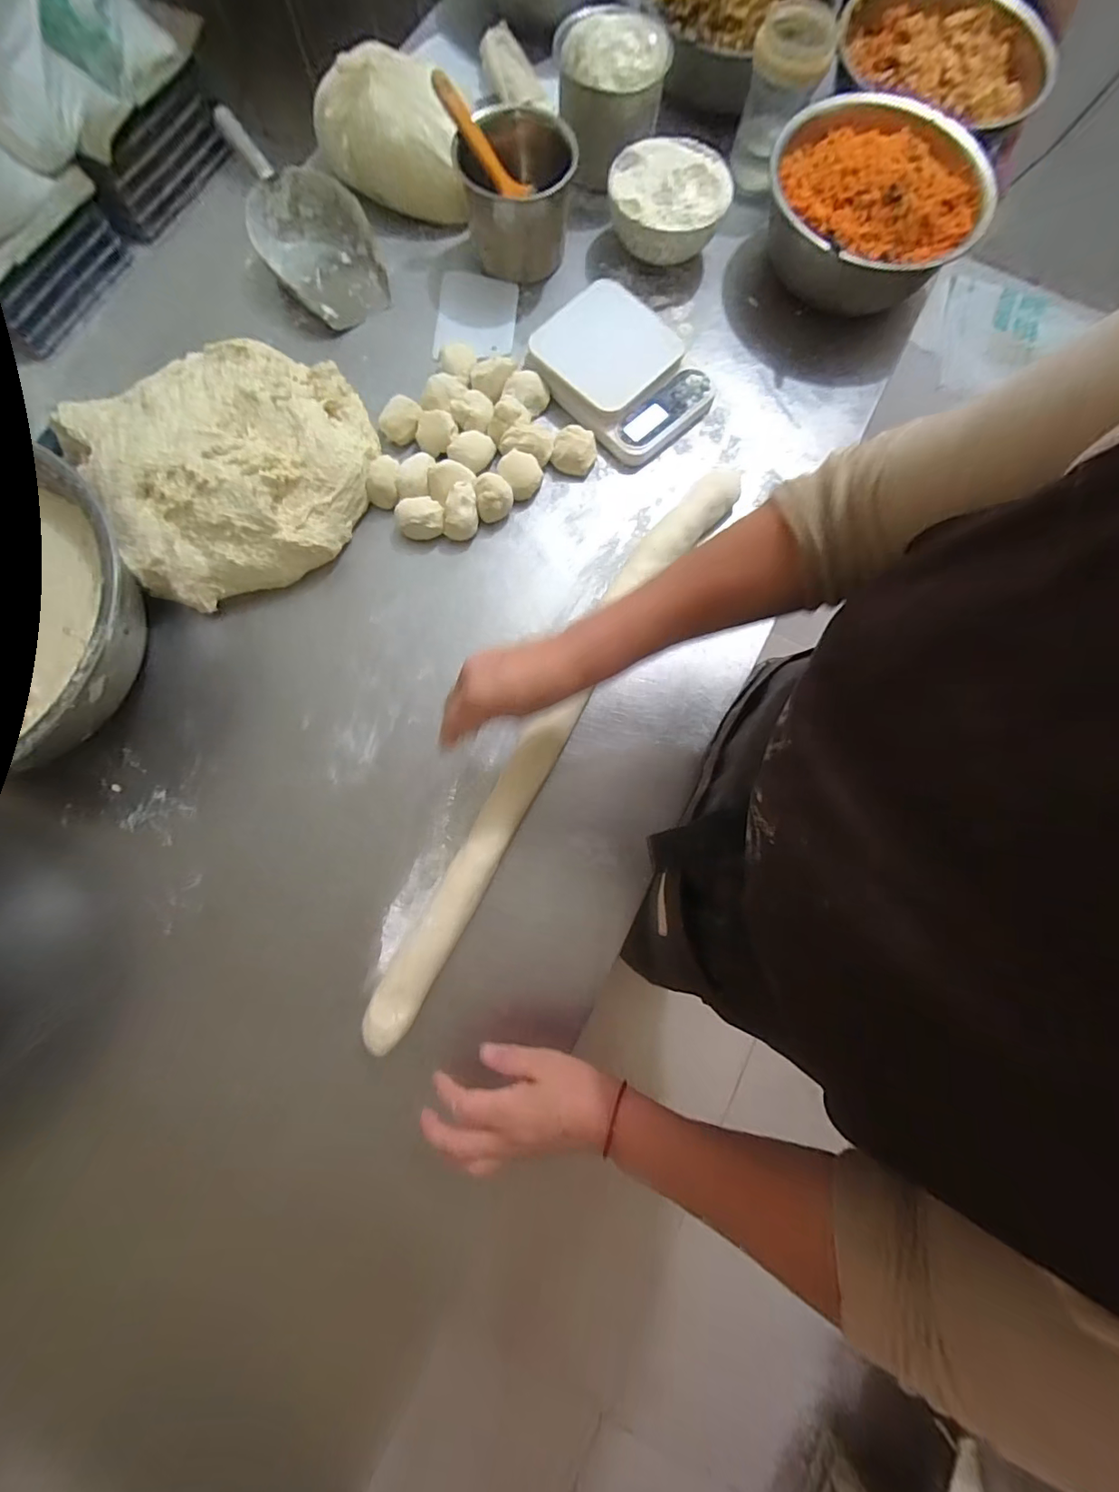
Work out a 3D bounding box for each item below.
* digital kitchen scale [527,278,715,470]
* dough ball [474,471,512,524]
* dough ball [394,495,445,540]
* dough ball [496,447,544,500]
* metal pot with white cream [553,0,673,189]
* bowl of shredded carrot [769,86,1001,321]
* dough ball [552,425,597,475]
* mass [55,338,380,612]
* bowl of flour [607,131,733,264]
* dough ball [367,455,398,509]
[{"bbox_3d":[0.074,-0.430,0.585,0.187,0.041,0.153,42,80,7],"label":"digital kitchen scale"},{"bbox_3d":[-0.071,-0.272,0.558,0.039,0.035,0.035,-6,78,-3],"label":"dough ball"},{"bbox_3d":[-0.150,-0.248,0.551,0.051,0.034,0.041,-12,79,-4],"label":"dough ball"},{"bbox_3d":[-0.042,-0.300,0.563,0.041,0.024,0.044,0,78,-1],"label":"dough ball"},{"bbox_3d":[0.060,-0.784,0.618,0.130,0.101,0.120,5,80,-1],"label":"metal pot with white cream"},{"bbox_3d":[0.358,-0.624,0.591,0.230,0.109,0.234,0,80,-2],"label":"bowl of shredded carrot"},{"bbox_3d":[0.017,-0.334,0.574,0.048,0.028,0.041,7,78,0],"label":"dough ball"},{"bbox_3d":[-0.338,-0.299,0.540,0.284,0.078,0.252,-24,80,-6],"label":"mass"},{"bbox_3d":[0.127,-0.646,0.614,0.133,0.066,0.134,0,78,-1],"label":"bowl of flour"},{"bbox_3d":[-0.194,-0.292,0.562,0.035,0.030,0.047,-7,78,-3],"label":"dough ball"}]

